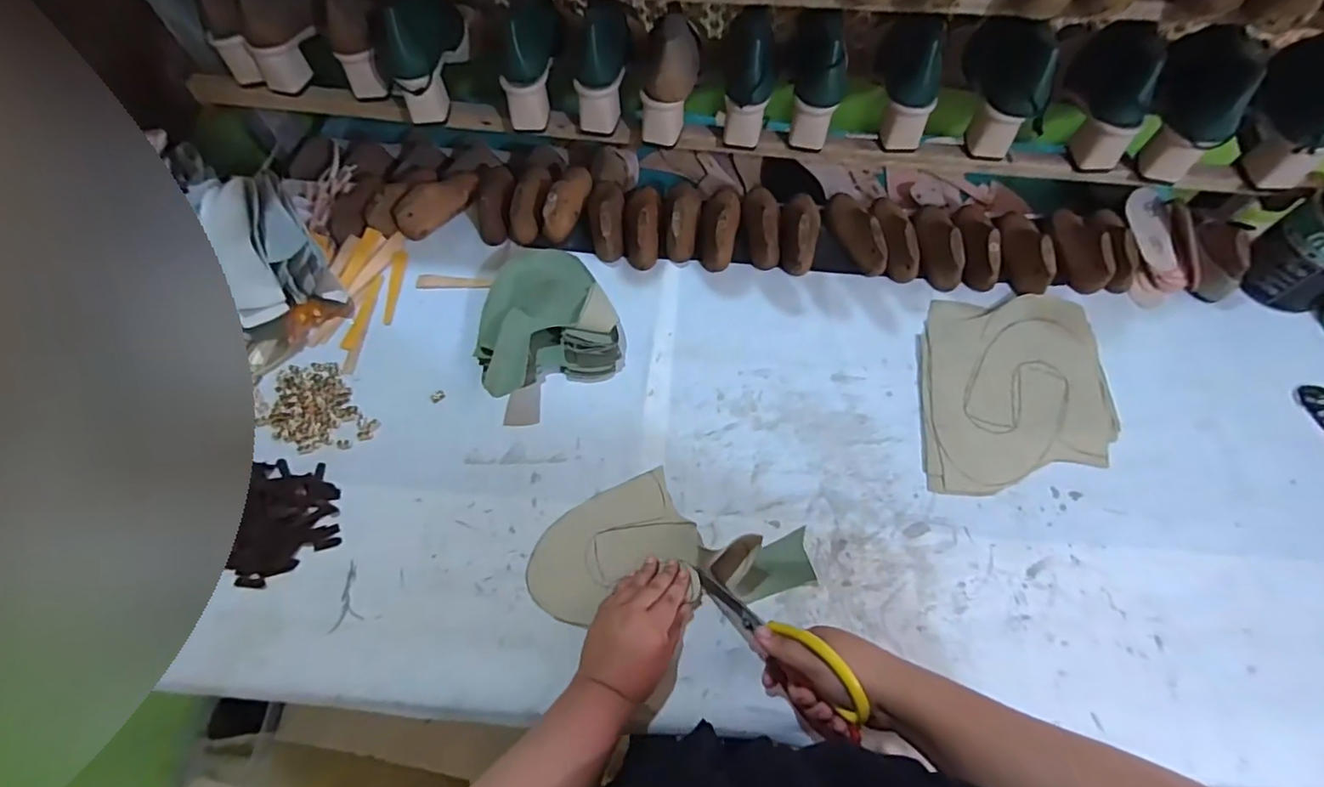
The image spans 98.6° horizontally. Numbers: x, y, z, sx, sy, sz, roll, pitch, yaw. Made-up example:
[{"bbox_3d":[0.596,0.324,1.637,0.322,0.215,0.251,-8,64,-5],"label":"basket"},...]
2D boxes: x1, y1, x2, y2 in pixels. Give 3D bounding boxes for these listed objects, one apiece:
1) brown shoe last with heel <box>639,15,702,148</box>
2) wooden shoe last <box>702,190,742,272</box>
[{"bbox_3d":[0.013,-0.428,0.721,0.067,0.113,0.188,1,65,3],"label":"brown shoe last with heel"},{"bbox_3d":[0.082,-0.239,0.786,0.050,0.056,0.145,5,67,4],"label":"wooden shoe last"}]

